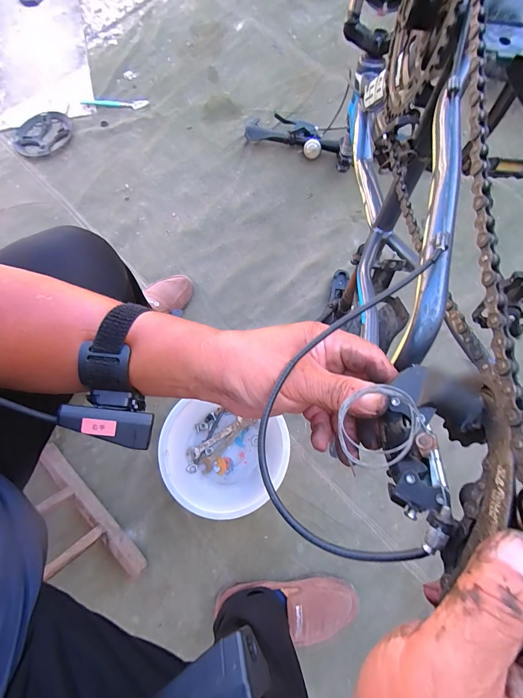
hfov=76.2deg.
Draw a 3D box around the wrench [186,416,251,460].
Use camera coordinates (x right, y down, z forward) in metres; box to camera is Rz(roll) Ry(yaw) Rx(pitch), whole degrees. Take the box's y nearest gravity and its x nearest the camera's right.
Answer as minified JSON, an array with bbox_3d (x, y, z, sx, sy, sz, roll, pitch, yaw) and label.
[{"bbox_3d":[-0.096,0.192,0.726,0.144,0.005,0.024,-32,75,-9],"label":"wrench"}]

